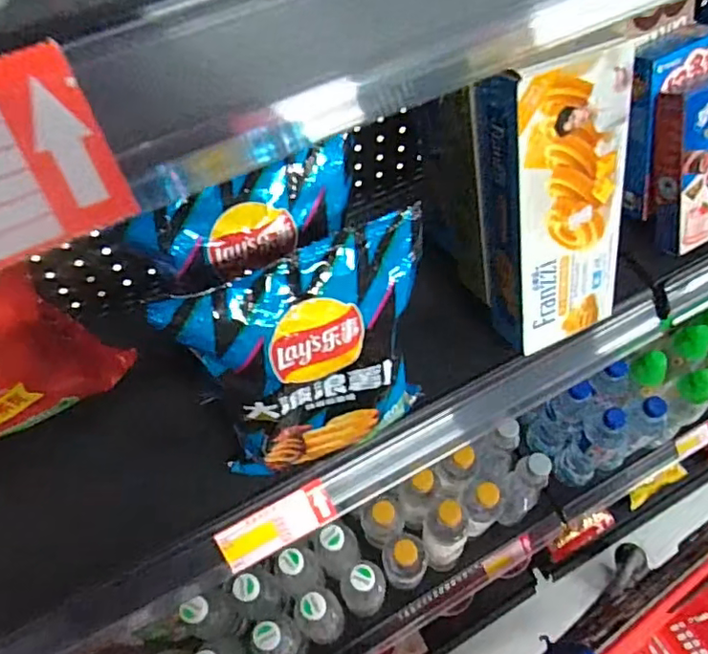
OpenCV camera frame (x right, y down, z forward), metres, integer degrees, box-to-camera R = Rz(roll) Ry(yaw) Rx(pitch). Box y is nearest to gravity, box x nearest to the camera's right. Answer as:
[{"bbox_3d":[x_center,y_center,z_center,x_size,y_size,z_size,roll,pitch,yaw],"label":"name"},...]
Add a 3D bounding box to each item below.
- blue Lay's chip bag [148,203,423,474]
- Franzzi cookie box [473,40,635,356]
[{"bbox_3d":[-0.020,0.028,0.403,0.159,0.190,0.064,-24,61,-12],"label":"blue Lay's chip bag"},{"bbox_3d":[0.152,-0.093,0.460,0.098,0.236,0.058,-25,38,-13],"label":"Franzzi cookie box"}]

